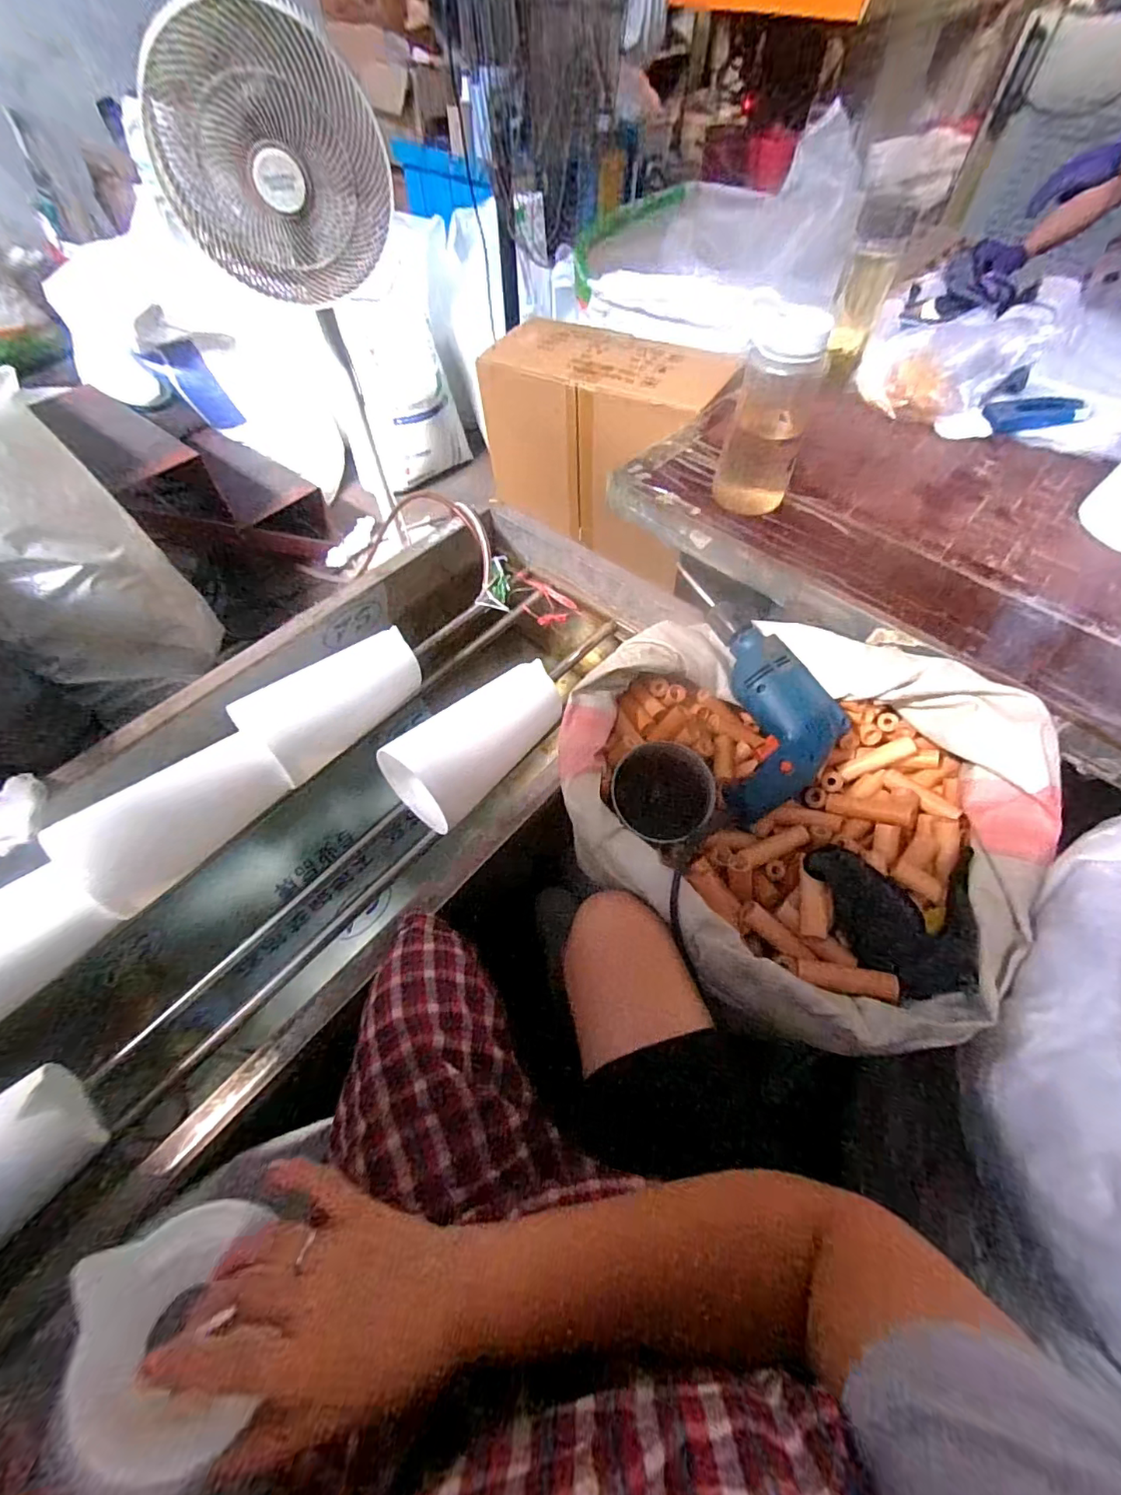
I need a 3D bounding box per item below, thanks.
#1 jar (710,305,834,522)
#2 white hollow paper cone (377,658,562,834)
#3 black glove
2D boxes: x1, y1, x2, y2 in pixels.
[{"bbox_3d":[0.247,-0.386,0.630,0.085,0.203,0.074,23,61,13],"label":"jar"},{"bbox_3d":[-0.106,-0.018,0.700,0.110,0.091,0.249,35,64,19],"label":"white hollow paper cone"},{"bbox_3d":[0.315,0.154,0.489,0.142,0.036,0.127,1,58,0],"label":"black glove"}]

